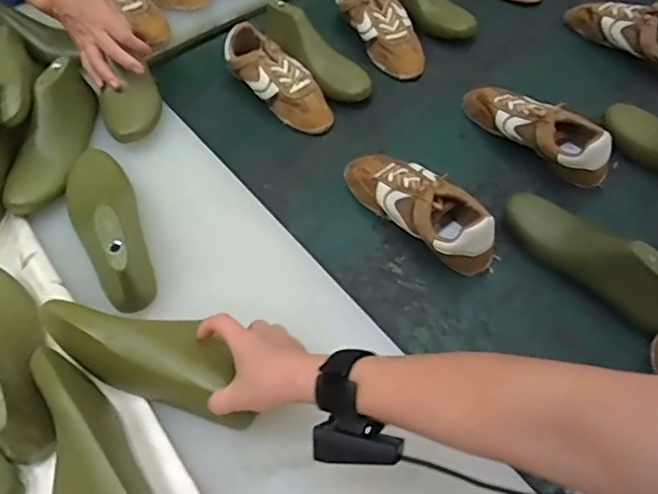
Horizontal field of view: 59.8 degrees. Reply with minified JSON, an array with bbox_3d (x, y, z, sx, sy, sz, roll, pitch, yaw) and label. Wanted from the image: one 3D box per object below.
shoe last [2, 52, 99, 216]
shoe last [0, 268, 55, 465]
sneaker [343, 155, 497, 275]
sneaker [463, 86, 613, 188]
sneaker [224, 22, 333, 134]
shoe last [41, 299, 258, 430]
[{"bbox_3d":[-0.343,-0.147,0.733,0.076,0.075,0.247,2,55,4],"label":"shoe last"},{"bbox_3d":[-0.317,0.094,0.560,0.066,0.087,0.226,-29,59,-17],"label":"shoe last"},{"bbox_3d":[0.111,-0.056,0.711,0.080,0.067,0.220,-36,61,-21],"label":"sneaker"},{"bbox_3d":[0.281,-0.164,0.786,0.224,0.068,0.074,38,65,25],"label":"sneaker"},{"bbox_3d":[-0.079,-0.246,0.855,0.076,0.073,0.214,-33,60,-19],"label":"sneaker"},{"bbox_3d":[-0.171,0.102,0.549,0.207,0.068,0.068,20,58,3],"label":"shoe last"}]

